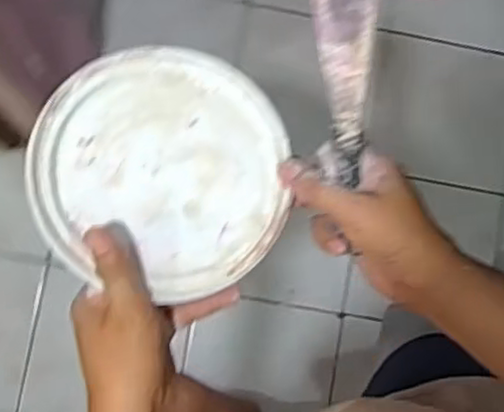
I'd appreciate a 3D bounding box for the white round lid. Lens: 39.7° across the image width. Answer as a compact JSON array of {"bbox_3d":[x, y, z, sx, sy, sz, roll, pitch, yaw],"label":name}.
[{"bbox_3d":[-0.063,-0.029,0.489,0.172,0.023,0.166,1,82,-6],"label":"white round lid"}]

